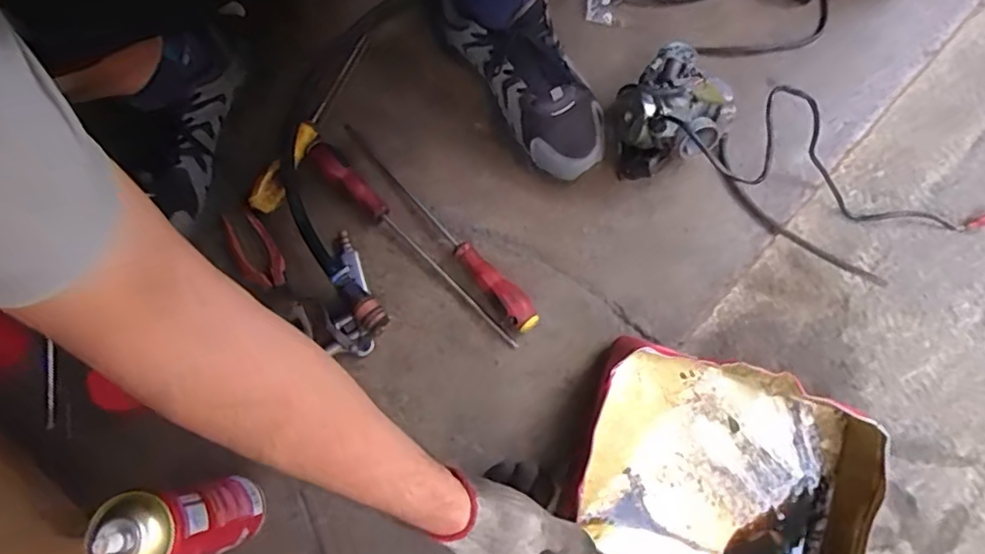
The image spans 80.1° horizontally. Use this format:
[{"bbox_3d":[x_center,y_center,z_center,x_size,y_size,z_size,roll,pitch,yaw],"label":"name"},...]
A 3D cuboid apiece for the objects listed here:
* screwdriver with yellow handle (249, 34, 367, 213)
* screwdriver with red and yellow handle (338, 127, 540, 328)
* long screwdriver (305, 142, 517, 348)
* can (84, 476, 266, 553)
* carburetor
[{"bbox_3d":[-0.206,-0.182,0.678,0.030,0.035,0.252,17,64,6],"label":"screwdriver with yellow handle"},{"bbox_3d":[-0.061,-0.067,0.626,0.027,0.034,0.314,-39,77,-8],"label":"screwdriver with red and yellow handle"},{"bbox_3d":[-0.089,-0.038,0.621,0.025,0.029,0.306,-44,78,-9],"label":"long screwdriver"},{"bbox_3d":[-0.254,0.202,0.486,0.066,0.188,0.065,-14,75,-2],"label":"can"},{"bbox_3d":[0.180,-0.163,0.611,0.125,0.100,0.102,-32,76,-7],"label":"carburetor"}]

